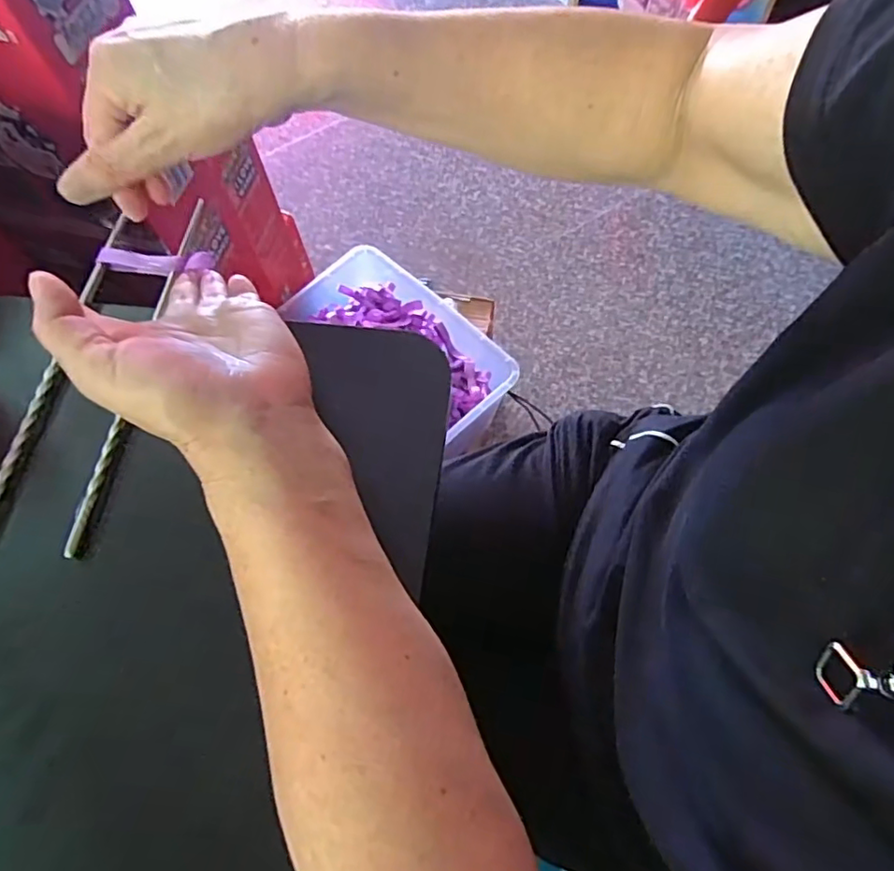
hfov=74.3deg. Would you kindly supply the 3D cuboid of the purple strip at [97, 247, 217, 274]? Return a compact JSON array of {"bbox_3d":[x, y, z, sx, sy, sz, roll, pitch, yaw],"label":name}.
[{"bbox_3d":[-0.171,-0.103,0.349,0.071,0.010,0.012,3,66,9],"label":"purple strip"}]

